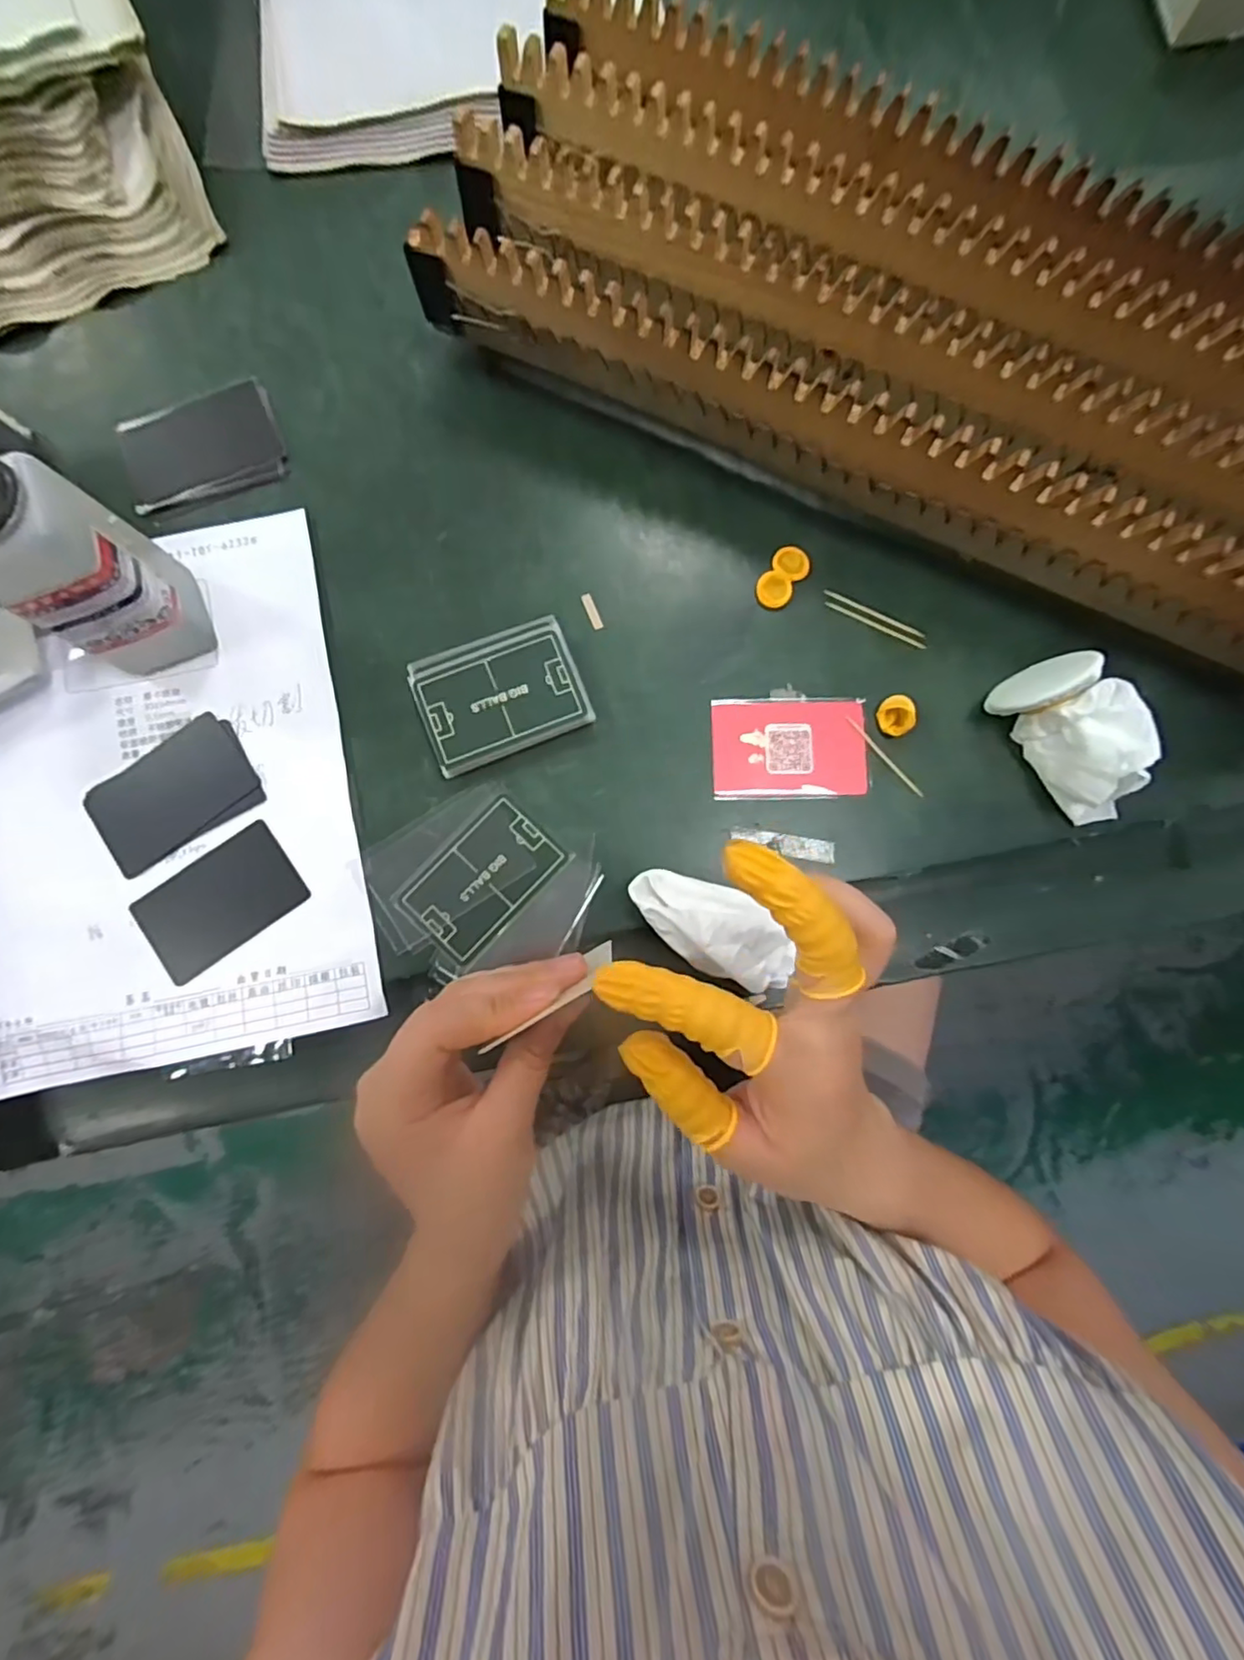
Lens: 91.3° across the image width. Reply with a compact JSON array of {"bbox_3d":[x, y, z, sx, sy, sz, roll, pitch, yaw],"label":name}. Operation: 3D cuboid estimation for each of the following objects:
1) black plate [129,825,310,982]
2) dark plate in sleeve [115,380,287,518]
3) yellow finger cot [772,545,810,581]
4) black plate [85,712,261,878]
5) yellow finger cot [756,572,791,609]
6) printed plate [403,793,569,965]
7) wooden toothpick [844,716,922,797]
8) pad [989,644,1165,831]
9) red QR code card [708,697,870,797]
[{"bbox_3d":[-0.219,0.039,0.331,0.083,0.004,0.053,-35,85,-4],"label":"black plate"},{"bbox_3d":[-0.254,-0.231,0.368,0.095,0.008,0.066,-16,85,0],"label":"dark plate in sleeve"},{"bbox_3d":[0.100,-0.157,0.357,0.022,0.006,0.022,0,84,0],"label":"yellow finger cot"},{"bbox_3d":[-0.253,-0.020,0.341,0.087,0.004,0.053,-39,85,-4],"label":"black plate"},{"bbox_3d":[0.088,-0.139,0.352,0.019,0.006,0.020,0,84,0],"label":"yellow finger cot"},{"bbox_3d":[-0.076,0.026,0.333,0.051,0.004,0.082,45,86,5],"label":"printed plate"},{"bbox_3d":[0.148,-0.041,0.341,0.004,0.004,0.060,-41,85,-4],"label":"wooden toothpick"},{"bbox_3d":[0.247,-0.051,0.321,0.050,0.048,0.091,-38,85,-4],"label":"pad"},{"bbox_3d":[0.095,-0.046,0.344,0.085,0.004,0.056,-1,84,0],"label":"red QR code card"}]

